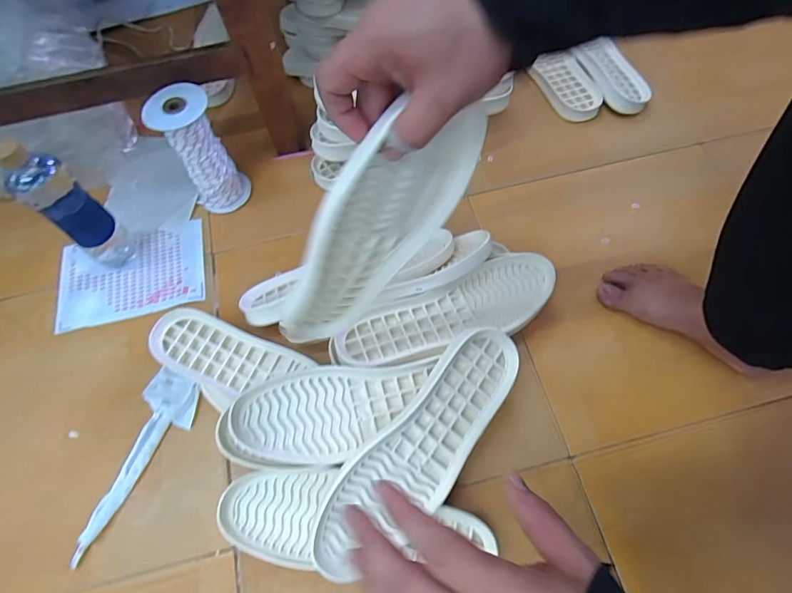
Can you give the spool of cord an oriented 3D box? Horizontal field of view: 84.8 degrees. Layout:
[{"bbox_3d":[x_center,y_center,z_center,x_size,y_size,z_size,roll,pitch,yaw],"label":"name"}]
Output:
[{"bbox_3d":[-0.273,-0.201,0.613,0.076,0.170,0.067,-21,66,-8],"label":"spool of cord"}]

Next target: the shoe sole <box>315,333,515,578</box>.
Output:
[{"bbox_3d":[0.030,0.157,0.454,0.090,0.027,0.290,46,76,-4],"label":"shoe sole"}]

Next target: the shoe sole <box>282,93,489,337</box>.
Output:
[{"bbox_3d":[-0.029,-0.039,0.366,0.098,0.278,0.019,-7,60,-39],"label":"shoe sole"}]

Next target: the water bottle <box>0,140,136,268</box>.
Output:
[{"bbox_3d":[-0.416,-0.110,0.557,0.053,0.217,0.064,35,71,16],"label":"water bottle"}]

